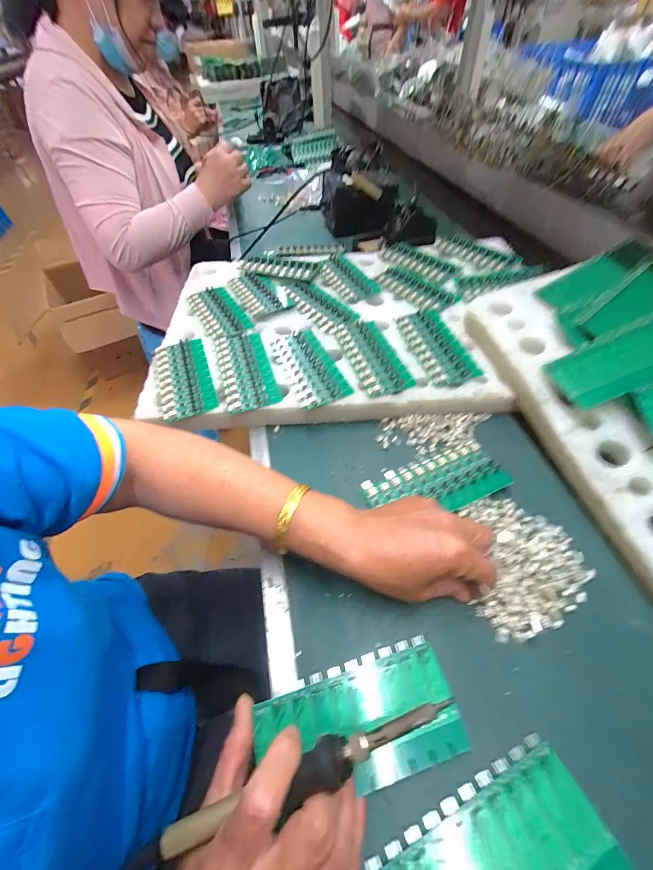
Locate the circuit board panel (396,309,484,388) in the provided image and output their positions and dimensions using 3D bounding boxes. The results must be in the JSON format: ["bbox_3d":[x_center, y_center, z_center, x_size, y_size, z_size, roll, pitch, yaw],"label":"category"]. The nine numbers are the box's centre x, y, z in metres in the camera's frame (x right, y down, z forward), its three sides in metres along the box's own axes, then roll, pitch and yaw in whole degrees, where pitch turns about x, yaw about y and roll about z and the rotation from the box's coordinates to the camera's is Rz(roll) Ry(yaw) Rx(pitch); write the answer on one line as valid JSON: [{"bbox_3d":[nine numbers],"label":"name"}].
[{"bbox_3d":[0.143,-0.116,0.421,0.062,0.009,0.137,-14,56,-7],"label":"circuit board panel"}]

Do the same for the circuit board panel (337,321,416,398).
[{"bbox_3d":[0.059,-0.106,0.418,0.059,0.011,0.140,-15,57,-8],"label":"circuit board panel"}]

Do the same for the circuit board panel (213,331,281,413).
[{"bbox_3d":[-0.104,-0.088,0.413,0.061,0.009,0.142,-16,57,-9],"label":"circuit board panel"}]

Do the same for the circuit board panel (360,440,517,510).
[{"bbox_3d":[0.111,0.051,0.335,0.139,0.005,0.061,-18,50,-6],"label":"circuit board panel"}]

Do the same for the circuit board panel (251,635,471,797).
[{"bbox_3d":[0.021,0.200,0.226,0.136,0.005,0.069,-14,49,-9],"label":"circuit board panel"}]

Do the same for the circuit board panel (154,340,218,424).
[{"bbox_3d":[-0.180,-0.074,0.413,0.061,0.010,0.136,-19,57,-11],"label":"circuit board panel"}]

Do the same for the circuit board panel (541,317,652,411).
[{"bbox_3d":[0.302,-0.076,0.322,0.136,0.012,0.067,-24,53,8],"label":"circuit board panel"}]

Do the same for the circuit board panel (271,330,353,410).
[{"bbox_3d":[-0.023,-0.089,0.409,0.061,0.009,0.132,-21,58,-12],"label":"circuit board panel"}]

